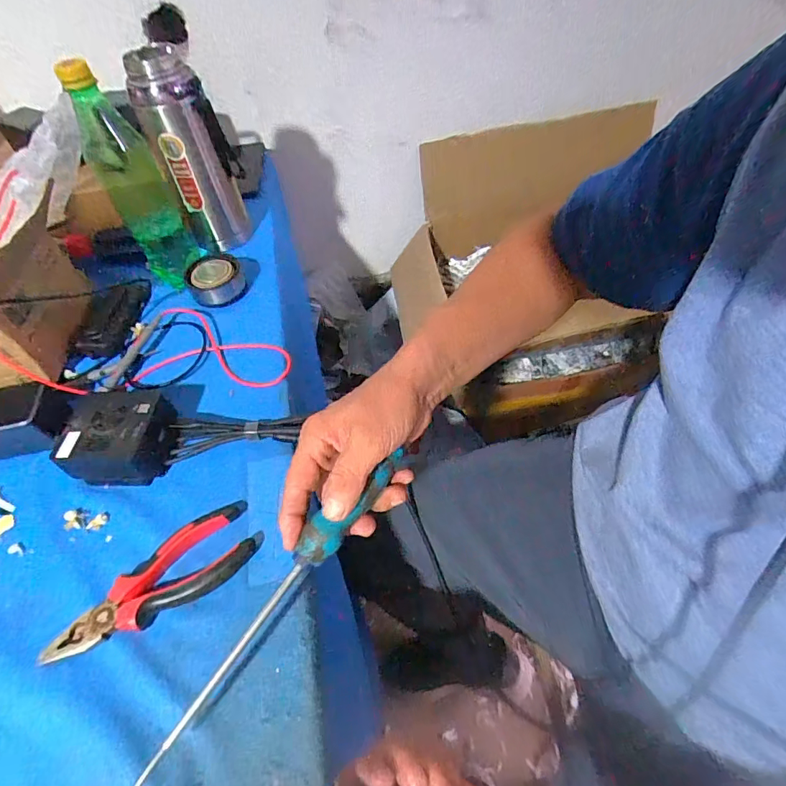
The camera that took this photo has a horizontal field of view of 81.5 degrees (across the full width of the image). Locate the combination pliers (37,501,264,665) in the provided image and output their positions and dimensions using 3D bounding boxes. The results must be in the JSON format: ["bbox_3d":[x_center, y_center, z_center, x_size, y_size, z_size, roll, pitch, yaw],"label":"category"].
[{"bbox_3d":[-0.180,0.148,0.353,0.159,0.020,0.059,-36,58,-21],"label":"combination pliers"}]

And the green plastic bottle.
[{"bbox_3d":[-0.295,-0.238,0.517,0.063,0.231,0.064,-24,55,-13],"label":"green plastic bottle"}]

